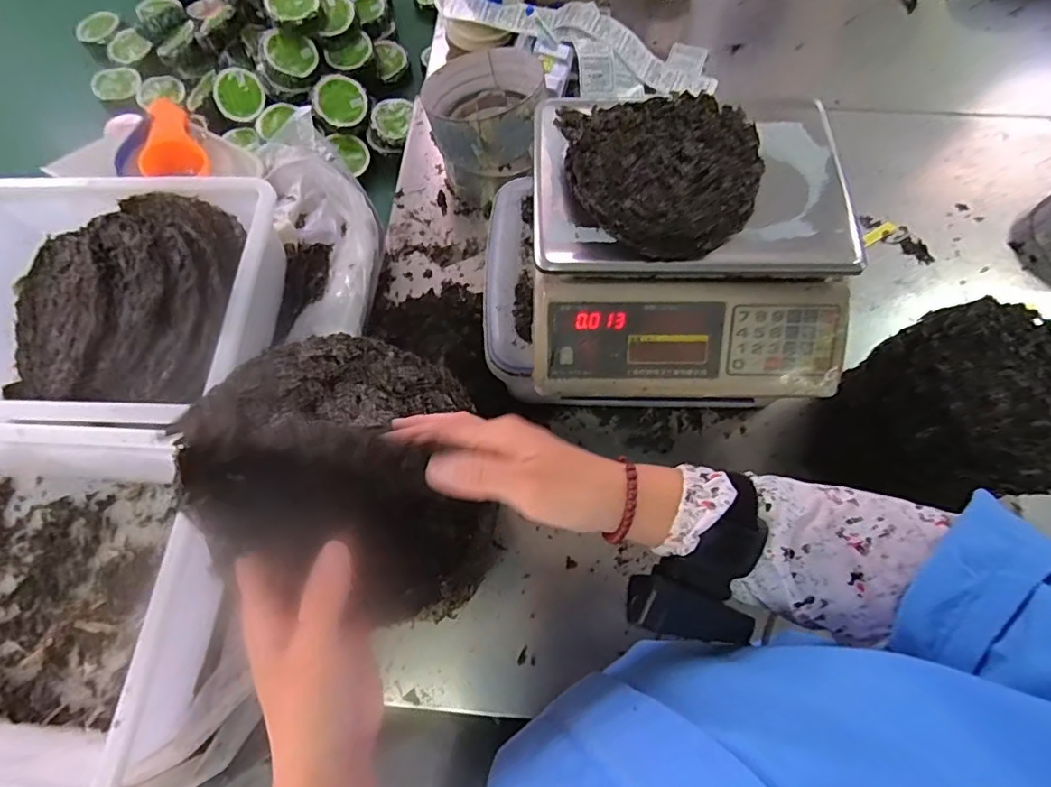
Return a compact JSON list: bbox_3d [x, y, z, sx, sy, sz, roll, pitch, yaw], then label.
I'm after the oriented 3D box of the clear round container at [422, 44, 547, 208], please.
[{"bbox_3d":[-0.063,-0.443,0.890,0.178,0.169,0.199,-13,69,-4],"label":"clear round container"}]

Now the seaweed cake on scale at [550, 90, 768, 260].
[{"bbox_3d":[0.143,-0.231,0.550,0.197,0.030,0.203,0,69,1],"label":"seaweed cake on scale"}]

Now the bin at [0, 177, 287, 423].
[{"bbox_3d":[-0.467,-0.101,0.598,0.367,0.109,0.298,1,69,1],"label":"bin"}]

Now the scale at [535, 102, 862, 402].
[{"bbox_3d":[0.165,-0.164,0.601,0.355,0.114,0.312,-1,69,1],"label":"scale"}]

